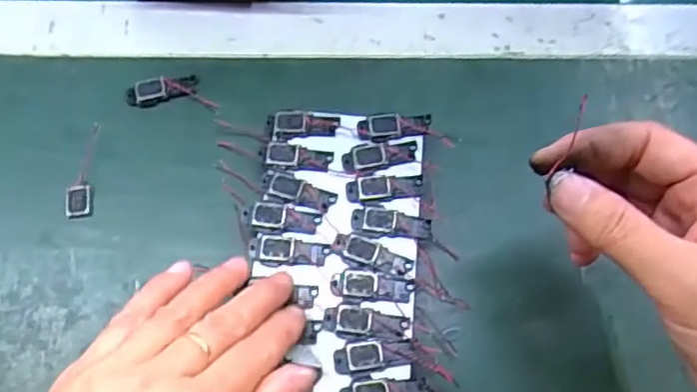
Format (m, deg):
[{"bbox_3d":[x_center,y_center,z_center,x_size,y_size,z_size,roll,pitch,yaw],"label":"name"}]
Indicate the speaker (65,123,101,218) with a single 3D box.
[{"bbox_3d":[-0.143,-0.014,0.353,0.014,0.010,0.050,2,69,-1],"label":"speaker"}]

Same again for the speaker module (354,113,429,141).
[{"bbox_3d":[0.025,-0.038,0.354,0.040,0.005,0.013,-8,69,-5],"label":"speaker module"}]

